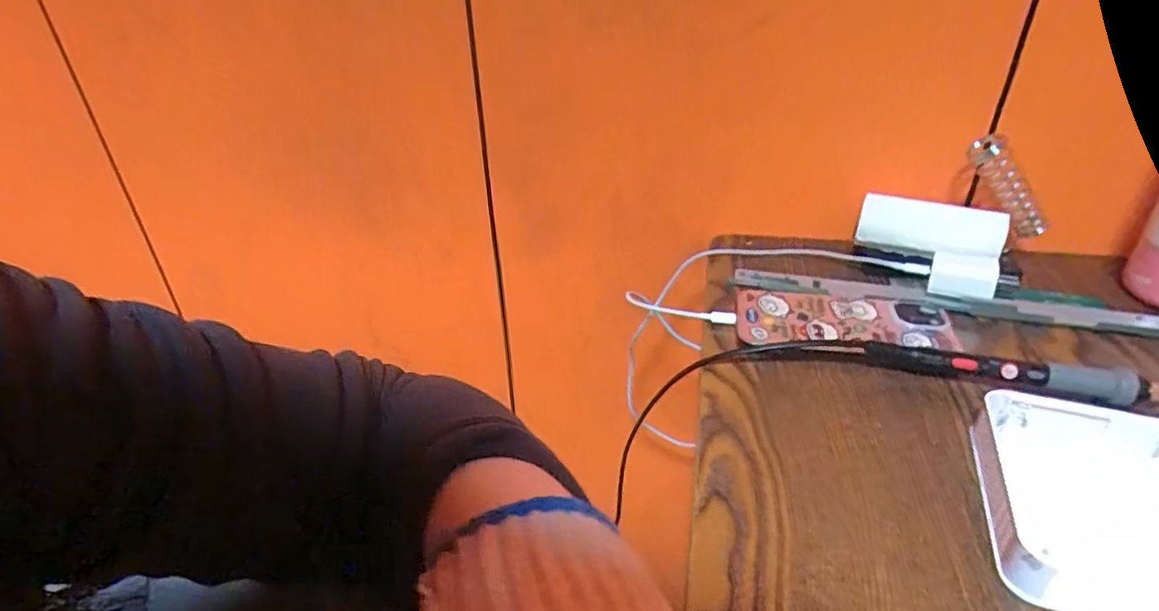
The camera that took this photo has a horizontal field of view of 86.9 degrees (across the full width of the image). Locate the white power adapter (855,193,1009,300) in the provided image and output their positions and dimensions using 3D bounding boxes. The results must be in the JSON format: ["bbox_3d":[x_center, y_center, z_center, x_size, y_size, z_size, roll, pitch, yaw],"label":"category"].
[{"bbox_3d":[0.263,-0.045,0.465,0.100,0.047,0.065,15,38,25],"label":"white power adapter"}]

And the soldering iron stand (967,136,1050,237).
[{"bbox_3d":[0.325,-0.088,0.462,0.026,0.085,0.023,-28,10,46],"label":"soldering iron stand"}]

